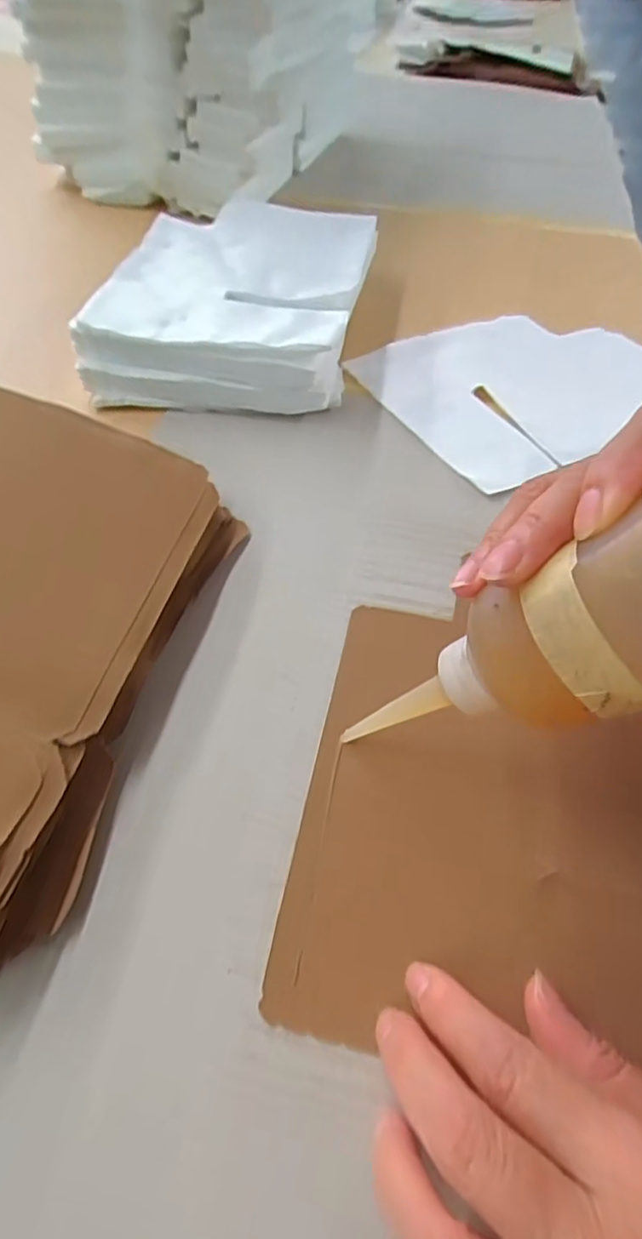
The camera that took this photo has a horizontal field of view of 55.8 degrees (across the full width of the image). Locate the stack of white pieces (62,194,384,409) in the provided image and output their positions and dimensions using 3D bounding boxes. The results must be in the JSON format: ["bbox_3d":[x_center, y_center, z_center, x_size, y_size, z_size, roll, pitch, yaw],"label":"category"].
[{"bbox_3d":[-0.058,-0.252,0.480,0.181,0.062,0.250,8,52,7],"label":"stack of white pieces"}]

